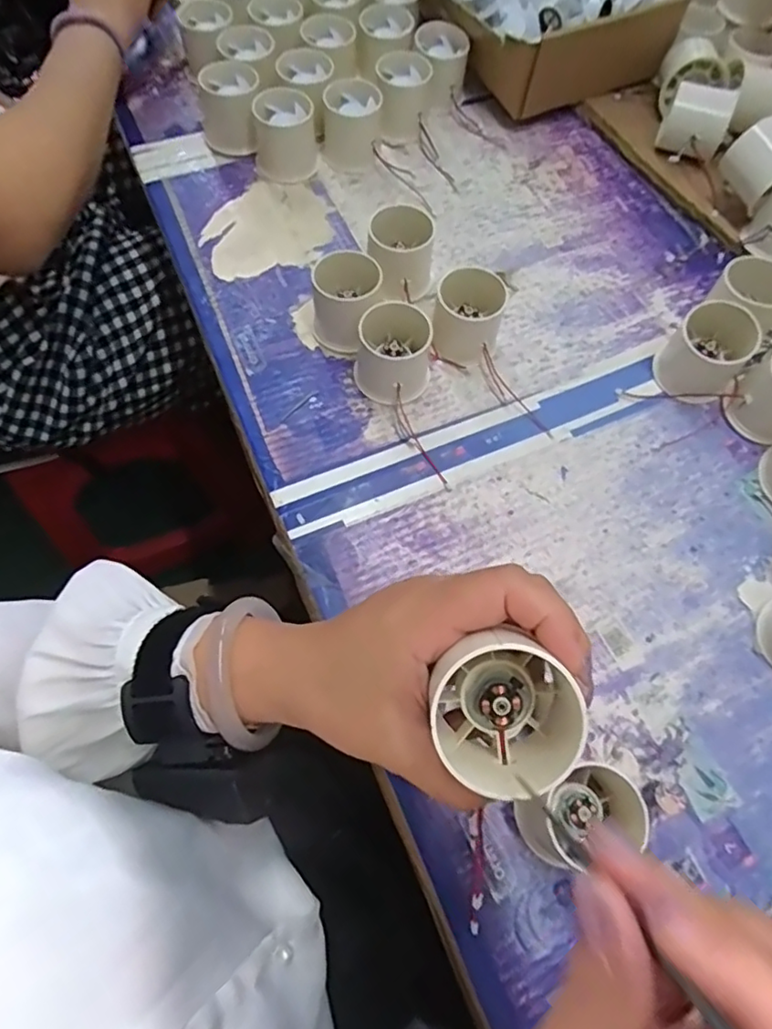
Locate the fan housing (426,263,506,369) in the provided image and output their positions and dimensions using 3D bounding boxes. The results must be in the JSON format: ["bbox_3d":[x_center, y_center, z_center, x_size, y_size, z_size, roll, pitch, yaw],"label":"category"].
[{"bbox_3d":[0.060,-0.150,0.439,0.050,0.050,0.051,17,67,5],"label":"fan housing"}]

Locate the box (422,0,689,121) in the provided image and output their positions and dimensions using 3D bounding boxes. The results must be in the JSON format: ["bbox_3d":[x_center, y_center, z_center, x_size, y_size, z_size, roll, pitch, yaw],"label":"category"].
[{"bbox_3d":[0.145,-0.492,0.572,0.203,0.098,0.214,-31,71,-15],"label":"box"}]

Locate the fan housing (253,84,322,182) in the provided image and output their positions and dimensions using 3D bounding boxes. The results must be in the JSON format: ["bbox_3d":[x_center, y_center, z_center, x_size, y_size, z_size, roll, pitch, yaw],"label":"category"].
[{"bbox_3d":[-0.090,-0.335,0.518,0.055,0.050,0.055,-31,71,-15],"label":"fan housing"}]

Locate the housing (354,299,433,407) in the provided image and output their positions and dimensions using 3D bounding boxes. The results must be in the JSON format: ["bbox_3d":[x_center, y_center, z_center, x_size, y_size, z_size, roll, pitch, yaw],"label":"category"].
[{"bbox_3d":[0.006,-0.118,0.426,0.052,0.047,0.060,7,66,0],"label":"housing"}]

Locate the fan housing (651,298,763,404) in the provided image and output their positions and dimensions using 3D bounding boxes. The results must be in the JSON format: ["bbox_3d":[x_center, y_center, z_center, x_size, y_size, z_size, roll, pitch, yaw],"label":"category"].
[{"bbox_3d":[0.234,-0.119,0.426,0.055,0.046,0.069,38,70,13],"label":"fan housing"}]

